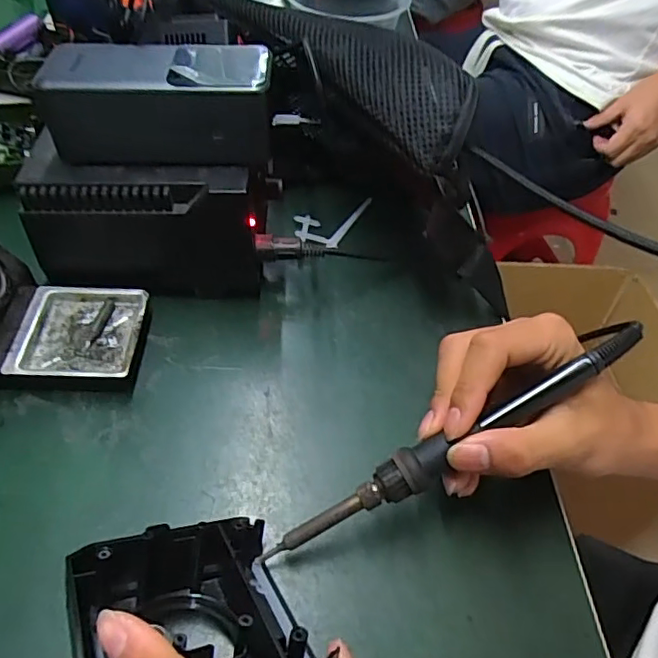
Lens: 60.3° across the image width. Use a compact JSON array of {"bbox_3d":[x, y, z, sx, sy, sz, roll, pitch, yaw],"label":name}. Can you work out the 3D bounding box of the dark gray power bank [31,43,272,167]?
[{"bbox_3d":[-0.098,-0.131,0.334,0.128,0.051,0.054,2,50,-2],"label":"dark gray power bank"}]

